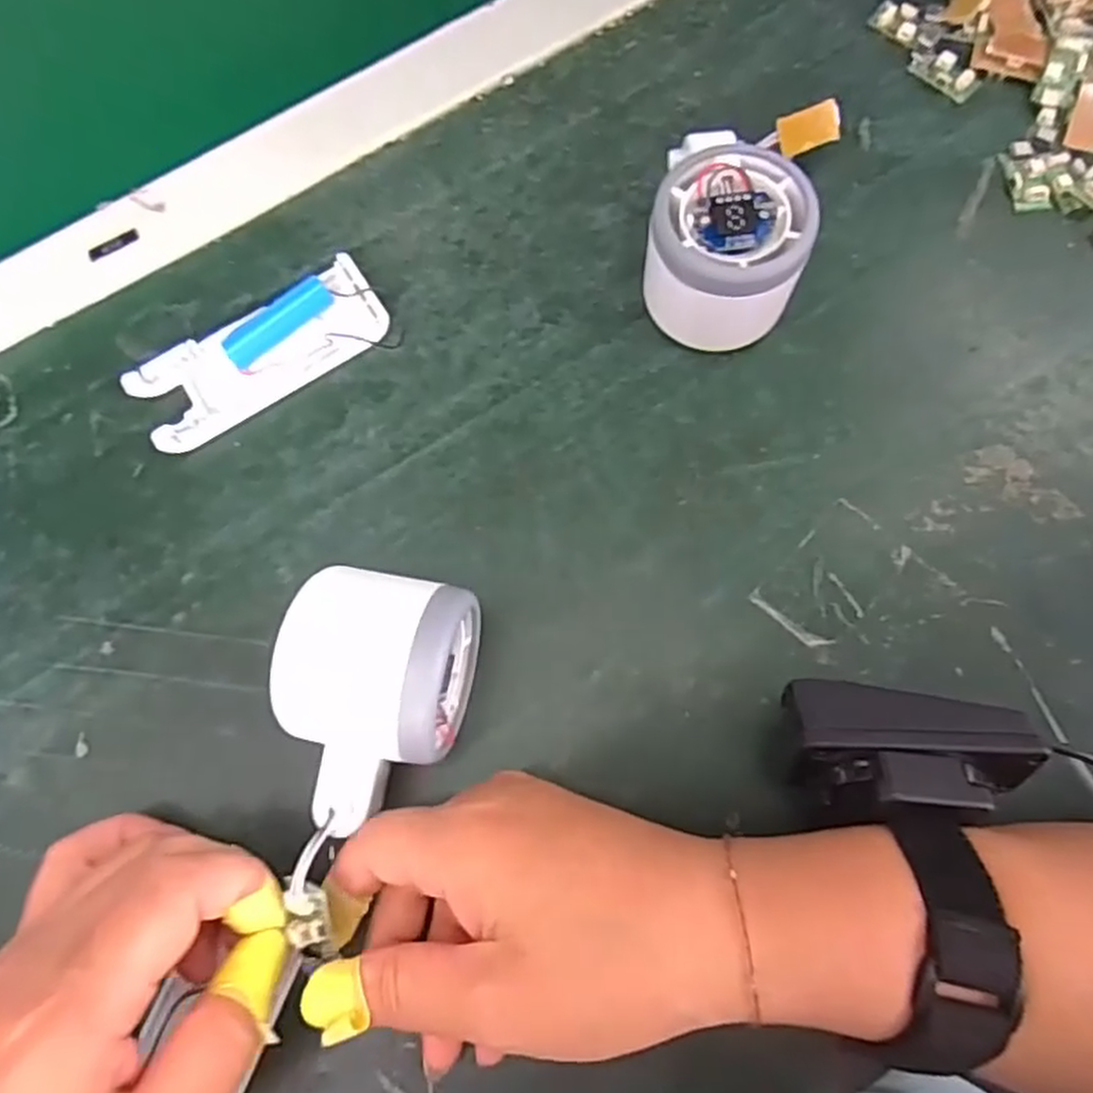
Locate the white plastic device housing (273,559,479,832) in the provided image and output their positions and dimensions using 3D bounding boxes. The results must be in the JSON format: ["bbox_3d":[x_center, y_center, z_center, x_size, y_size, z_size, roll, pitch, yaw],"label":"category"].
[{"bbox_3d":[-0.057,0.050,0.246,0.055,0.051,0.079,8,76,4],"label":"white plastic device housing"}]

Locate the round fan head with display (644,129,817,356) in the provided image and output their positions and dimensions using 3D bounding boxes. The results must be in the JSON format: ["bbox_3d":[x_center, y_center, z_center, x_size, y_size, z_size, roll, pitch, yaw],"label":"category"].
[{"bbox_3d":[0.070,-0.115,0.292,0.058,0.053,0.057,0,76,2],"label":"round fan head with display"}]

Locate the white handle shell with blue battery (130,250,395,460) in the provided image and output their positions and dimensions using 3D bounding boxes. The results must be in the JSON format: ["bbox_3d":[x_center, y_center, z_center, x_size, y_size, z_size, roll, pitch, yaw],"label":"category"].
[{"bbox_3d":[-0.118,-0.080,0.311,0.105,0.014,0.041,-33,77,-6],"label":"white handle shell with blue battery"}]

